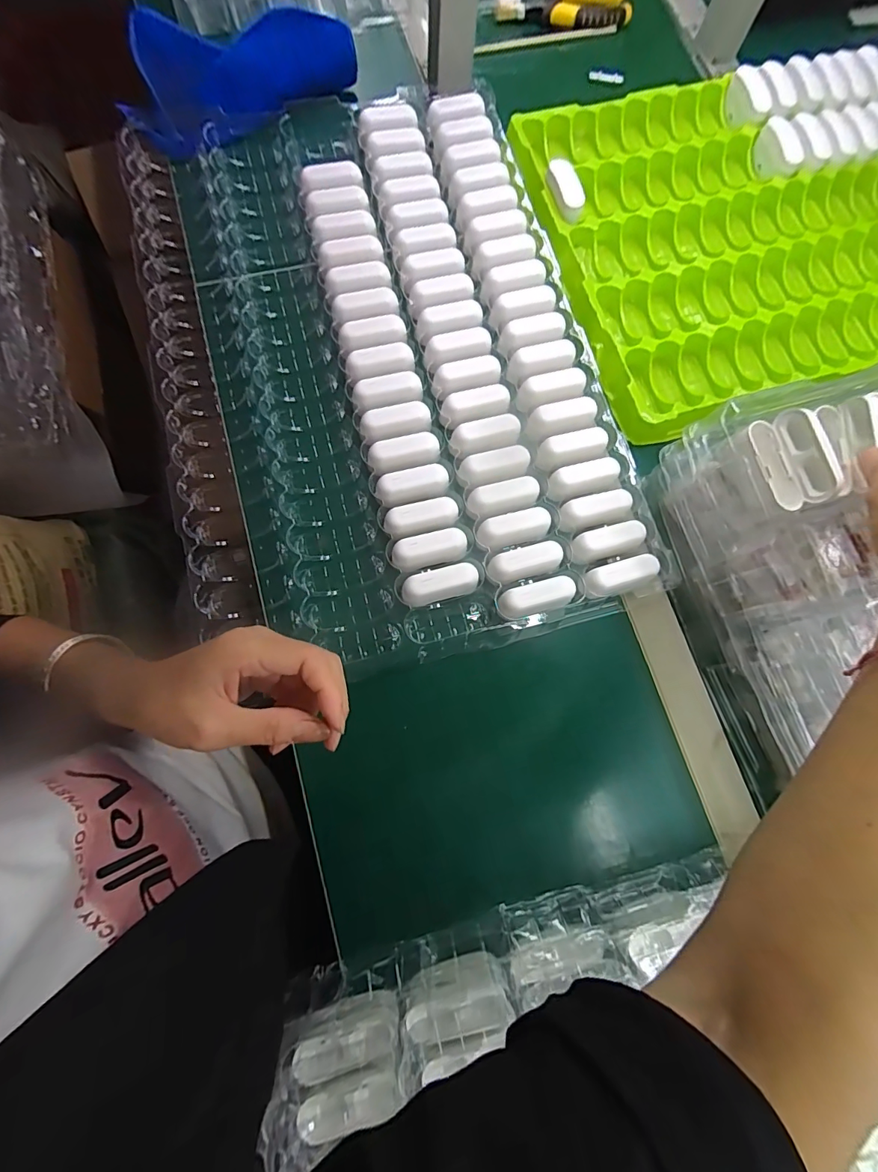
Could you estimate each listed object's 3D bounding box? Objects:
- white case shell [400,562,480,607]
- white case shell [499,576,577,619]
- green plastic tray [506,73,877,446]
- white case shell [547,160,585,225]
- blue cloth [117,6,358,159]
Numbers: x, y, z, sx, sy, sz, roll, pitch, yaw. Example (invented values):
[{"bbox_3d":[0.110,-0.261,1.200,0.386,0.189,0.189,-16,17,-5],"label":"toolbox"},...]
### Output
[{"bbox_3d":[0.001,0.000,0.363,0.063,0.024,0.024,-15,78,-4],"label":"white case shell"},{"bbox_3d":[0.081,0.011,0.365,0.063,0.028,0.024,-15,78,-4],"label":"white case shell"},{"bbox_3d":[0.382,-0.401,0.473,0.556,0.035,0.391,-18,79,-7],"label":"green plastic tray"},{"bbox_3d":[0.128,-0.402,0.441,0.019,0.023,0.059,-27,92,-7],"label":"white case shell"},{"bbox_3d":[-0.211,-0.549,0.466,0.240,0.033,0.159,-20,79,-5],"label":"blue cloth"}]

